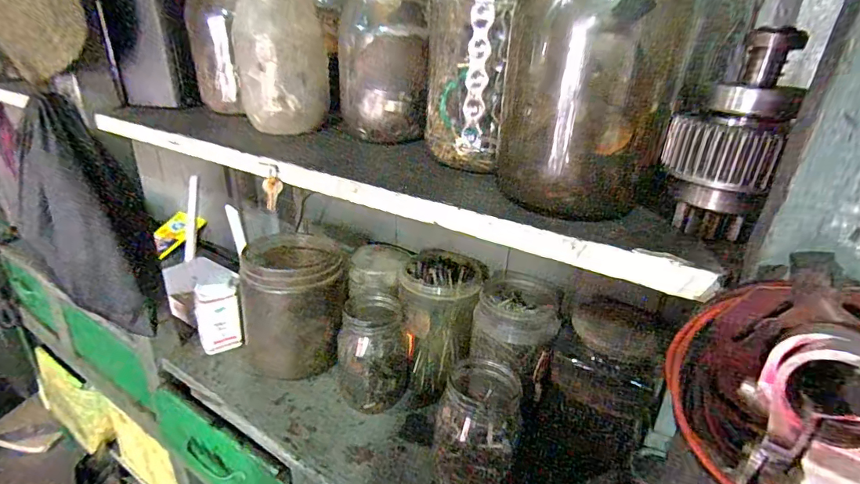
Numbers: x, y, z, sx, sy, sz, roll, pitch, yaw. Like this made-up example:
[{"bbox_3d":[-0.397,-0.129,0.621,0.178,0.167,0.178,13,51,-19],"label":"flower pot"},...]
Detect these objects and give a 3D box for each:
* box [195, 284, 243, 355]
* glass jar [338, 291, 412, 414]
[{"bbox_3d":[-0.290,0.105,0.600,0.051,0.093,0.031,-11,30,-26],"label":"box"},{"bbox_3d":[-0.068,0.129,0.532,0.081,0.123,0.100,-2,27,-8],"label":"glass jar"}]

